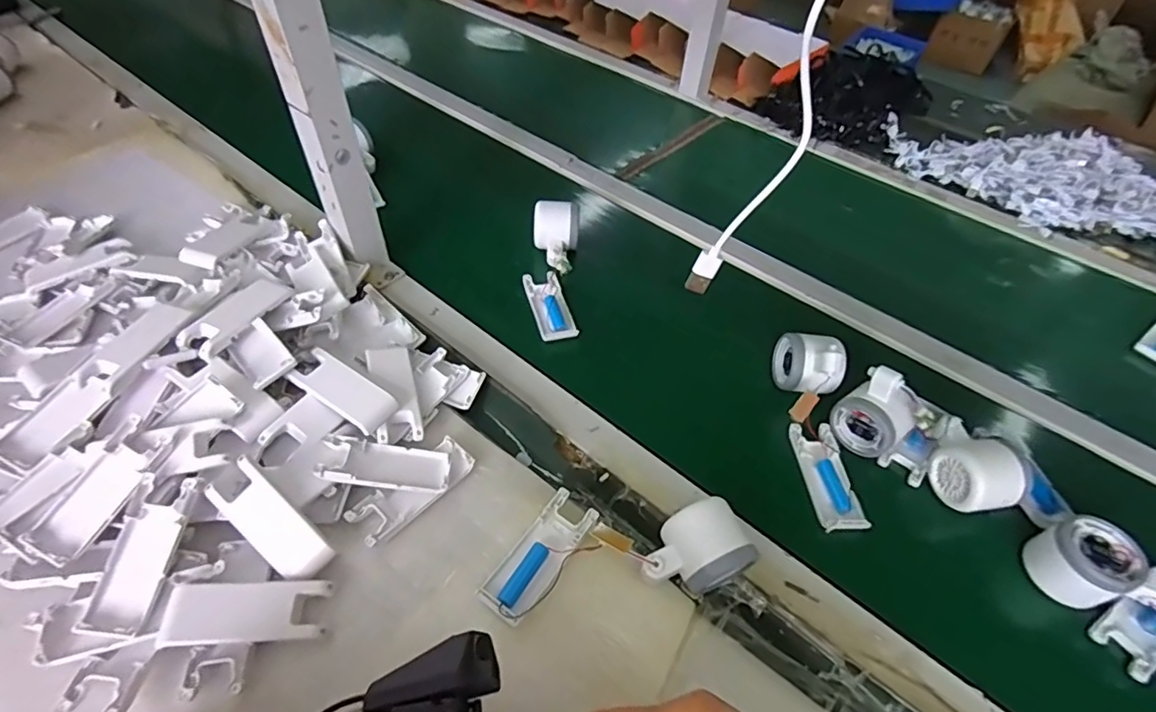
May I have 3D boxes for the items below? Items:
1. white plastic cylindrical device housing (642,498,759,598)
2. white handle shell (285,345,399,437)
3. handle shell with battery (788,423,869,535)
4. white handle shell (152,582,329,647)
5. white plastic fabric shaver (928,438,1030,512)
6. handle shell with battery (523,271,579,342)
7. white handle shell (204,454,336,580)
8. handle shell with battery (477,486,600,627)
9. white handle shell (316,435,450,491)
[{"bbox_3d":[0.087,0.150,0.421,0.080,0.052,0.055,-15,54,-17],"label":"white plastic cylindrical device housing"},{"bbox_3d":[-0.206,0.031,0.485,0.095,0.018,0.038,27,53,17],"label":"white handle shell"},{"bbox_3d":[0.228,0.109,0.504,0.040,0.014,0.106,1,50,-4],"label":"handle shell with battery"},{"bbox_3d":[-0.230,0.179,0.384,0.100,0.015,0.040,6,52,-17],"label":"white handle shell"},{"bbox_3d":[0.353,0.107,0.482,0.055,0.048,0.059,0,51,-5],"label":"white plastic fabric shaver"},{"bbox_3d":[-0.034,-0.060,0.628,0.041,0.012,0.104,-11,52,-14],"label":"handle shell with battery"},{"bbox_3d":[-0.230,0.125,0.412,0.099,0.015,0.035,45,57,0],"label":"white handle shell"},{"bbox_3d":[-0.029,0.153,0.425,0.040,0.014,0.103,31,54,19],"label":"handle shell with battery"},{"bbox_3d":[-0.159,0.089,0.459,0.099,0.014,0.041,12,49,-16],"label":"white handle shell"}]

